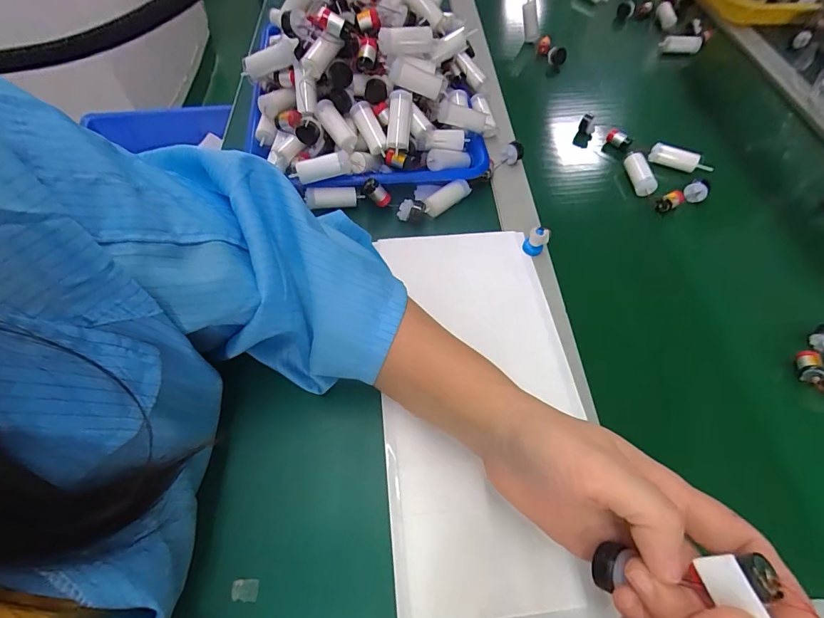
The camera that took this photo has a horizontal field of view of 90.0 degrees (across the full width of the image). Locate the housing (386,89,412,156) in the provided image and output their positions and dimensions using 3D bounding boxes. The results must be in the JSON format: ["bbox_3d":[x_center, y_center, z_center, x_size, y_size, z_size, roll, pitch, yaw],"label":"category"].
[{"bbox_3d":[-0.013,-0.177,0.390,0.022,0.053,0.023,7,28,3],"label":"housing"}]

